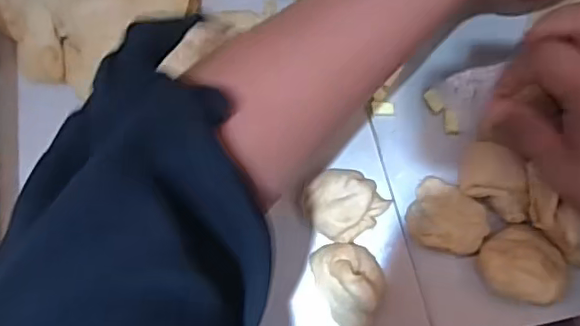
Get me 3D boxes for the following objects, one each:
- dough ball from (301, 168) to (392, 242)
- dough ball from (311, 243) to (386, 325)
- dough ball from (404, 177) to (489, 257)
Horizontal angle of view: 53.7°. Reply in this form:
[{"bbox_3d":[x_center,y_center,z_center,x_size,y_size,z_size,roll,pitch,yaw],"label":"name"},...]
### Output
[{"bbox_3d":[0.036,0.027,0.395,0.047,0.028,0.047,-1,87,9],"label":"dough ball"},{"bbox_3d":[0.042,0.083,0.387,0.041,0.029,0.061,-25,83,7],"label":"dough ball"},{"bbox_3d":[0.106,0.037,0.382,0.051,0.030,0.043,22,90,10],"label":"dough ball"}]

